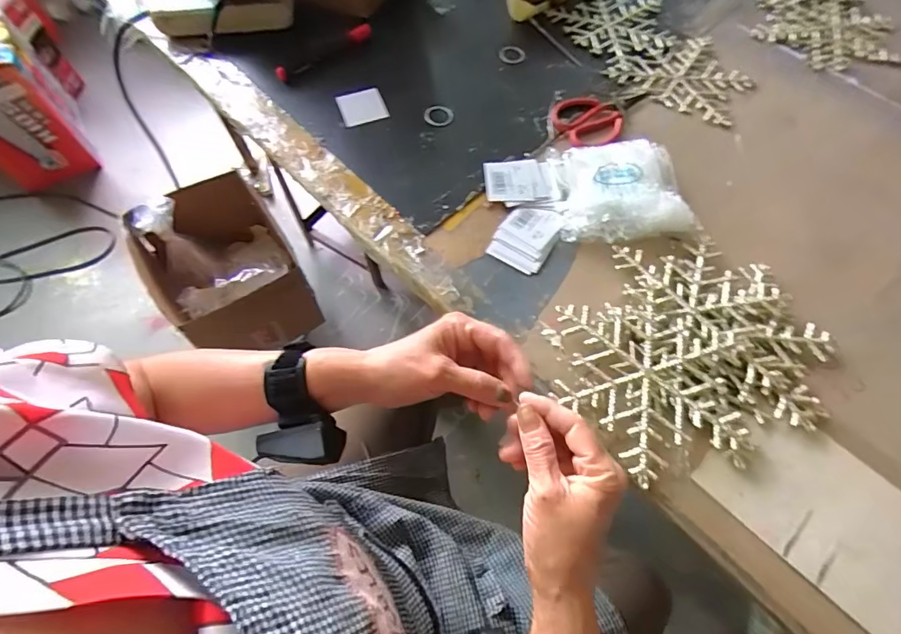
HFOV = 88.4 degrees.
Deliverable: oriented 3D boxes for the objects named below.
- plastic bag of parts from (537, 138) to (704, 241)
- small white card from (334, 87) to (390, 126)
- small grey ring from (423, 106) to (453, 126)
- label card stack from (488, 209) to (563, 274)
[{"bbox_3d":[0.179,-0.138,0.493,0.132,0.030,0.119,-5,63,-2],"label":"plastic bag of parts"},{"bbox_3d":[-0.108,-0.258,0.570,0.056,0.007,0.052,-15,66,-13],"label":"small white card"},{"bbox_3d":[-0.014,-0.247,0.564,0.036,0.005,0.034,0,63,0],"label":"small grey ring"},{"bbox_3d":[0.079,-0.086,0.486,0.056,0.004,0.079,27,66,13],"label":"label card stack"}]

